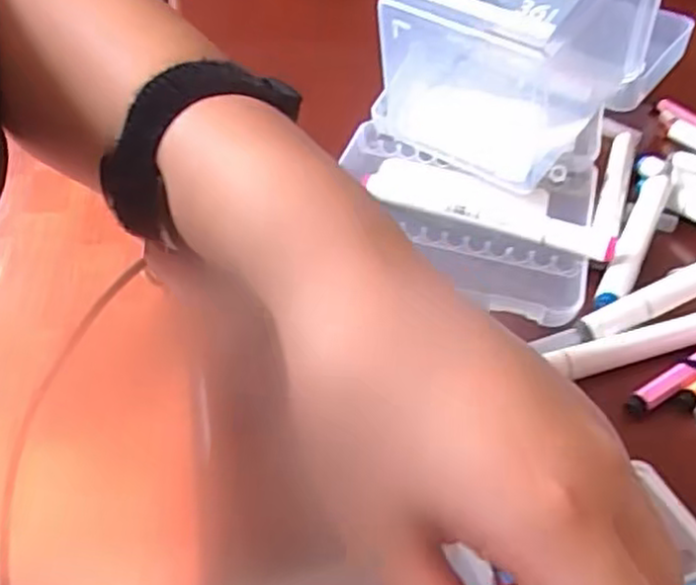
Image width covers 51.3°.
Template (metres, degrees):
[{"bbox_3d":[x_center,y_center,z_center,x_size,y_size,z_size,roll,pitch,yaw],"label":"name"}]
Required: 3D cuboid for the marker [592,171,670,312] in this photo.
[{"bbox_3d":[0.161,-0.031,0.404,0.016,0.010,0.131,22,44,19],"label":"marker"}]

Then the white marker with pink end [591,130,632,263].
[{"bbox_3d":[0.165,-0.065,0.447,0.016,0.015,0.154,17,43,14],"label":"white marker with pink end"}]

